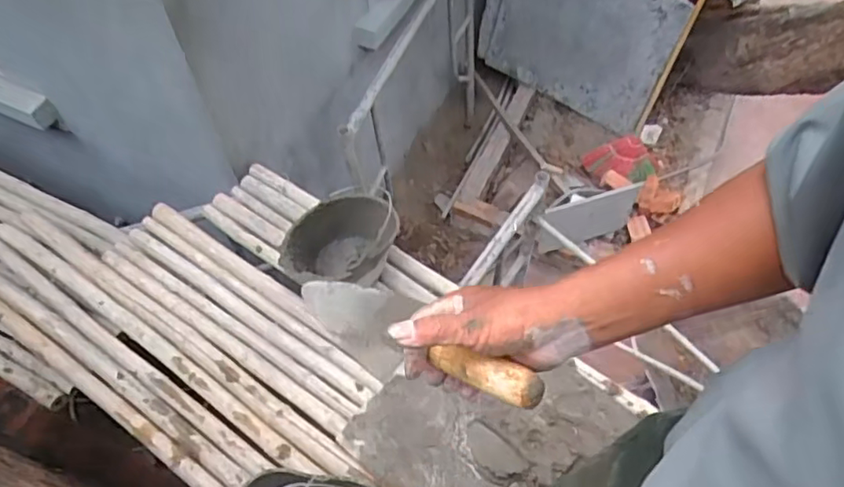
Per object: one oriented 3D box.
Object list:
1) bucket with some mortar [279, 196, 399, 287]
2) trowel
[{"bbox_3d":[-0.204,0.017,1.557,0.270,0.190,0.239,1,58,0],"label":"bucket with some mortar"},{"bbox_3d":[-0.014,0.083,0.566,0.074,0.062,0.318,-41,26,-23],"label":"trowel"}]

